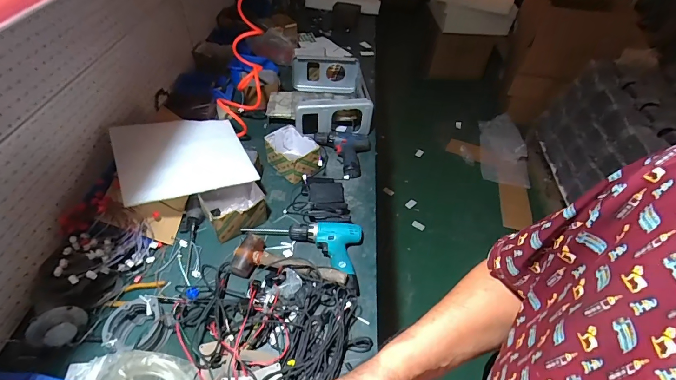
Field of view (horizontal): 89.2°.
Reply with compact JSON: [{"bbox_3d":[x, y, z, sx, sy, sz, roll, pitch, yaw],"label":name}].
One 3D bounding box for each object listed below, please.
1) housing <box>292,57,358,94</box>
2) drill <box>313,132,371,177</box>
[{"bbox_3d":[-0.057,-0.456,1.353,0.258,0.135,0.091,10,47,5],"label":"housing"},{"bbox_3d":[0.016,-0.116,1.108,0.188,0.057,0.186,2,47,-2],"label":"drill"}]

